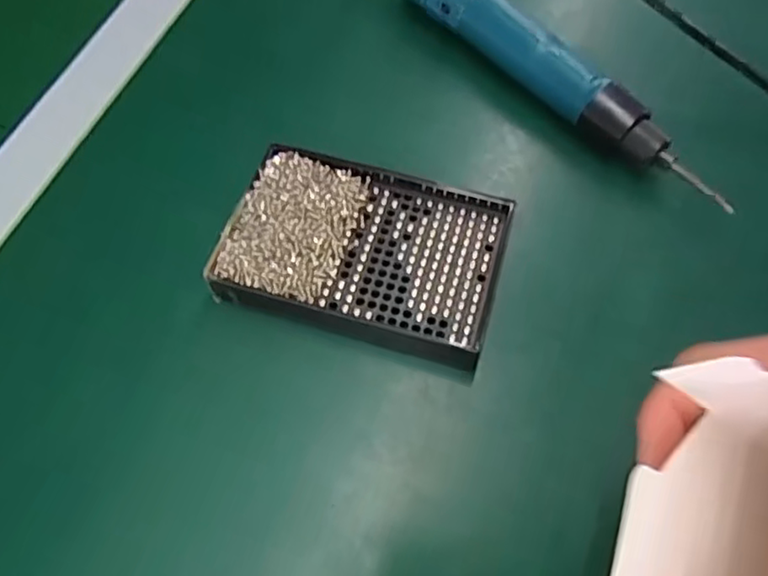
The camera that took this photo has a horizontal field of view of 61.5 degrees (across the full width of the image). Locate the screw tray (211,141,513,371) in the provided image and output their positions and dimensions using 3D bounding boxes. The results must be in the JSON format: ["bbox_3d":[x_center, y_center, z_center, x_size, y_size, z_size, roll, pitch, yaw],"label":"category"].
[{"bbox_3d":[-0.010,-0.020,0.335,0.137,0.025,0.096,15,64,7],"label":"screw tray"}]

